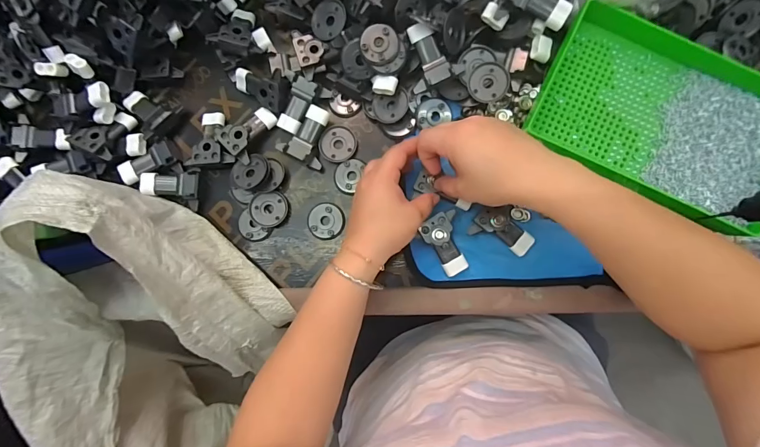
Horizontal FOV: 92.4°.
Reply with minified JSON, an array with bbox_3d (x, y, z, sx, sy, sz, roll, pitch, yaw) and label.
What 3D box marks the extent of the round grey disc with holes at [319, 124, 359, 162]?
[{"bbox_3d":[-0.047,-0.092,0.418,0.042,0.004,0.042,0,86,4],"label":"round grey disc with holes"}]

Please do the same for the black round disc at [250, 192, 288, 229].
[{"bbox_3d":[-0.126,-0.016,0.414,0.040,0.007,0.039,0,86,4],"label":"black round disc"}]

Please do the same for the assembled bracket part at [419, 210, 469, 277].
[{"bbox_3d":[0.072,0.023,0.387,0.040,0.013,0.064,-24,97,2],"label":"assembled bracket part"}]

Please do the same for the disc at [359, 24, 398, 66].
[{"bbox_3d":[-0.001,-0.186,0.378,0.039,0.012,0.038,0,86,4],"label":"disc"}]

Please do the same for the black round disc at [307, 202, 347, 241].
[{"bbox_3d":[-0.061,-0.003,0.414,0.041,0.005,0.041,0,86,4],"label":"black round disc"}]

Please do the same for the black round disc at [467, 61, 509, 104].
[{"bbox_3d":[0.117,-0.152,0.391,0.041,0.004,0.041,0,92,12],"label":"black round disc"}]

